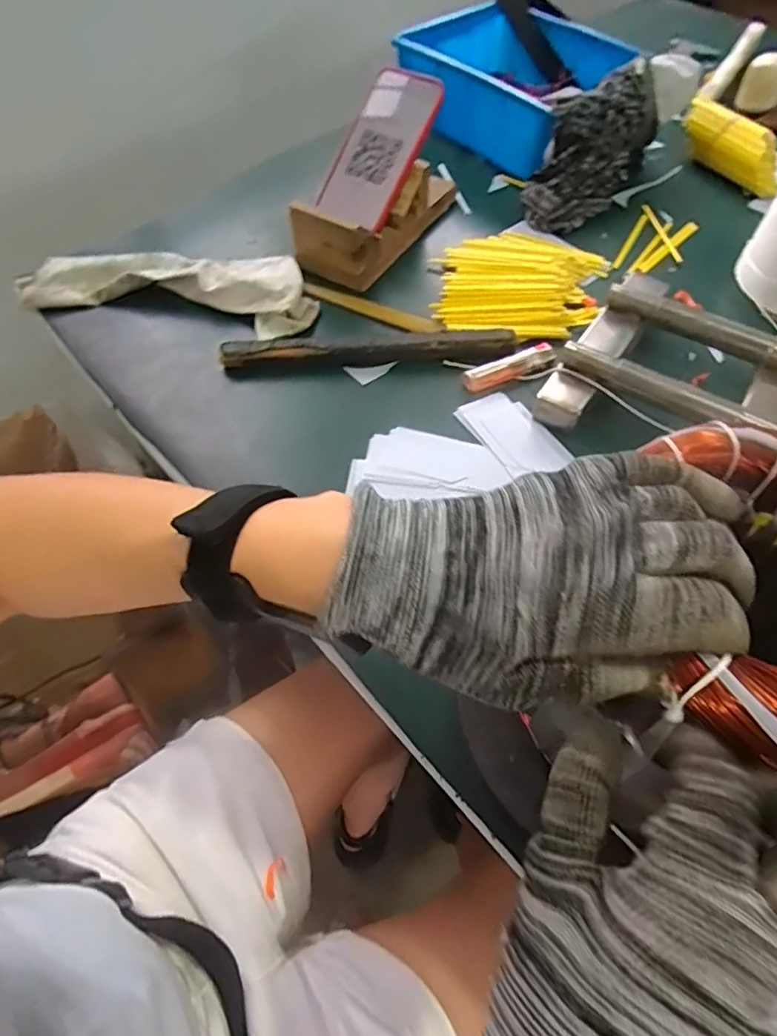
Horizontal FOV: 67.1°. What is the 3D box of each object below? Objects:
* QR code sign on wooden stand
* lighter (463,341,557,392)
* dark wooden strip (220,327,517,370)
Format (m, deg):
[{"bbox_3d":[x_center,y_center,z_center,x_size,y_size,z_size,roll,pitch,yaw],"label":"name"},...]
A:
[{"bbox_3d":[-0.018,-0.344,0.592,0.097,0.109,0.199,26,61,17],"label":"QR code sign on wooden stand"},{"bbox_3d":[0.111,-0.132,0.518,0.091,0.012,0.026,-27,60,-16],"label":"lighter"},{"bbox_3d":[-0.019,-0.153,0.523,0.257,0.012,0.029,-4,57,-1],"label":"dark wooden strip"}]

